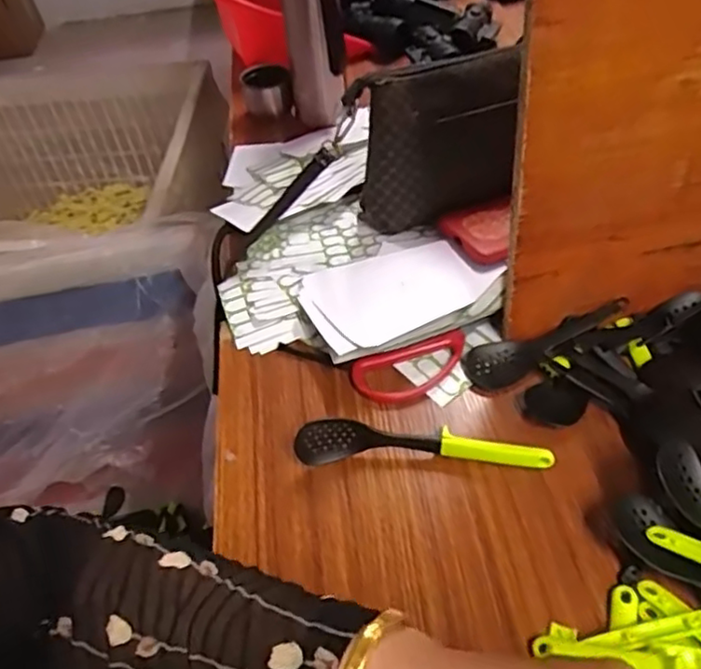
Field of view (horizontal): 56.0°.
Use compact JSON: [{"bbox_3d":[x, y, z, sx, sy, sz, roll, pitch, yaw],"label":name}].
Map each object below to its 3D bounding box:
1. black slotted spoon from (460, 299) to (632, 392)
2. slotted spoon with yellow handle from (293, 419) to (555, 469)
[{"bbox_3d":[0.152,0.005,0.513,0.130,0.013,0.034,-26,47,5],"label":"black slotted spoon"},{"bbox_3d":[0.049,0.076,0.459,0.173,0.037,0.019,-1,47,7],"label":"slotted spoon with yellow handle"}]

